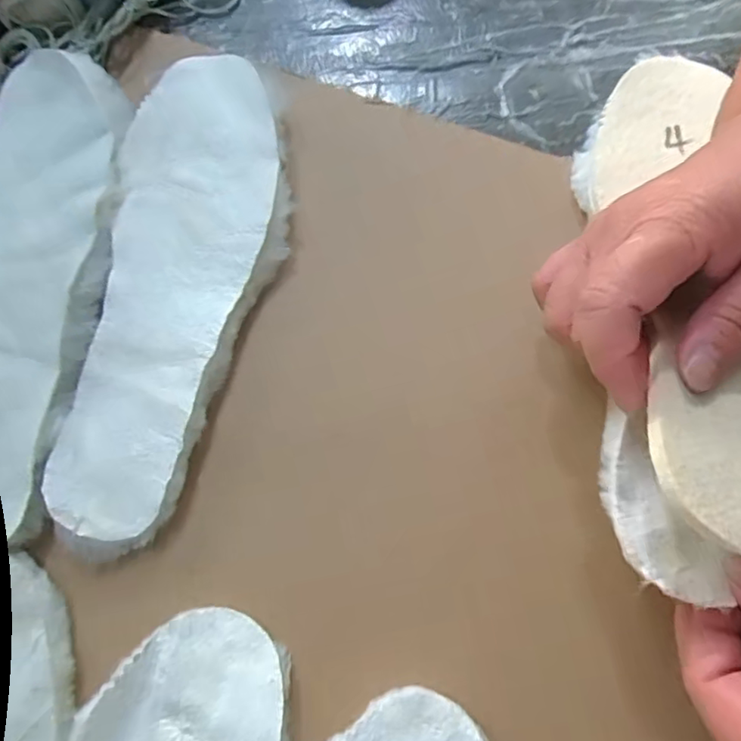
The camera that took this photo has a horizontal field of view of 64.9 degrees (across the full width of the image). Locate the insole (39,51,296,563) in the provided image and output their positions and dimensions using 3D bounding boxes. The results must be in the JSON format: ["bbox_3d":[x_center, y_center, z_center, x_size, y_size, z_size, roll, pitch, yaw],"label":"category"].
[{"bbox_3d":[-0.093,-0.046,0.293,0.086,0.009,0.251,5,77,5],"label":"insole"}]

